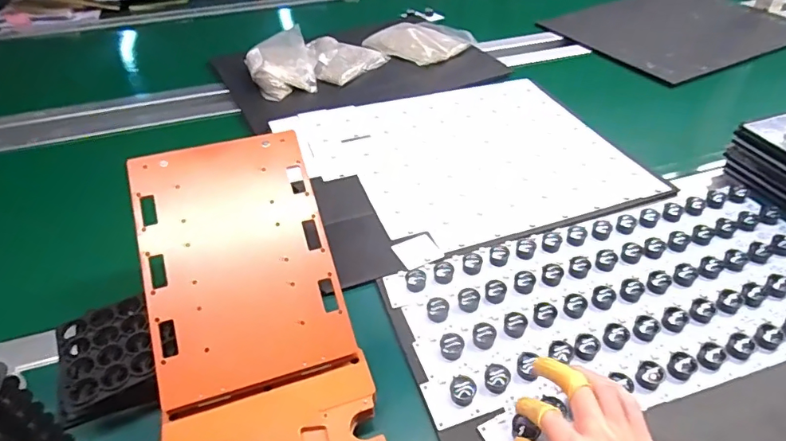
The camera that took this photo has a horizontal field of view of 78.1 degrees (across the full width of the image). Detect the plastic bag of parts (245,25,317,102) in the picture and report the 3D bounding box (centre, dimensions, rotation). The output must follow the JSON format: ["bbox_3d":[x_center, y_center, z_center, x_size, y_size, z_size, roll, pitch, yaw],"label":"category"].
[{"bbox_3d":[-0.206,-0.289,0.894,0.119,0.050,0.172,-14,44,-14],"label":"plastic bag of parts"}]

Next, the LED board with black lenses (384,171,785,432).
[{"bbox_3d":[0.254,0.069,0.512,0.488,0.021,0.227,-13,44,-13],"label":"LED board with black lenses"}]

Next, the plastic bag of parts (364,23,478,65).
[{"bbox_3d":[0.063,-0.363,0.983,0.194,0.035,0.160,-24,47,-24],"label":"plastic bag of parts"}]

